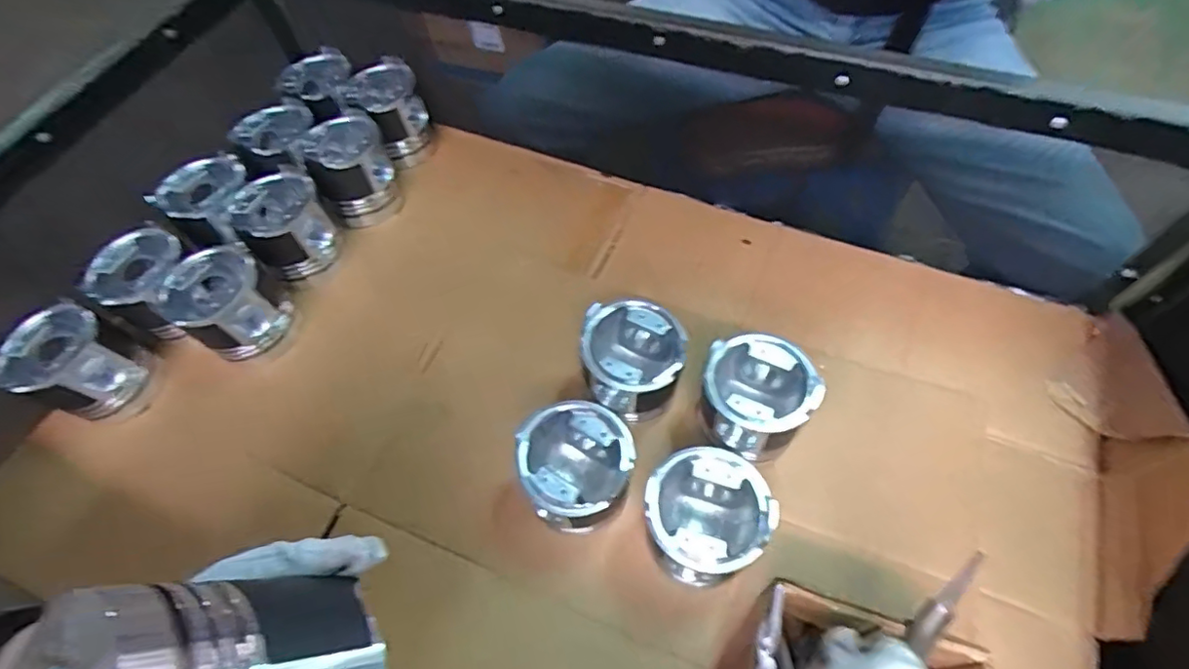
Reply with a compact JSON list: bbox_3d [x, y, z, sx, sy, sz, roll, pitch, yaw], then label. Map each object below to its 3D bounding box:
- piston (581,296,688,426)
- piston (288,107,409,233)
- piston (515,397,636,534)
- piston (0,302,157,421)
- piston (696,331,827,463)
[{"bbox_3d":[0.039,0.034,0.589,0.099,0.107,0.096,6,61,7],"label":"piston"},{"bbox_3d":[-0.305,-0.203,0.756,0.097,0.115,0.101,-32,63,-14],"label":"piston"},{"bbox_3d":[-0.012,0.123,0.534,0.100,0.104,0.097,-2,60,3],"label":"piston"},{"bbox_3d":[-0.539,0.038,0.620,0.079,0.108,0.099,28,66,18],"label":"piston"},{"bbox_3d":[0.154,0.068,0.566,0.103,0.103,0.098,-2,60,3],"label":"piston"}]

